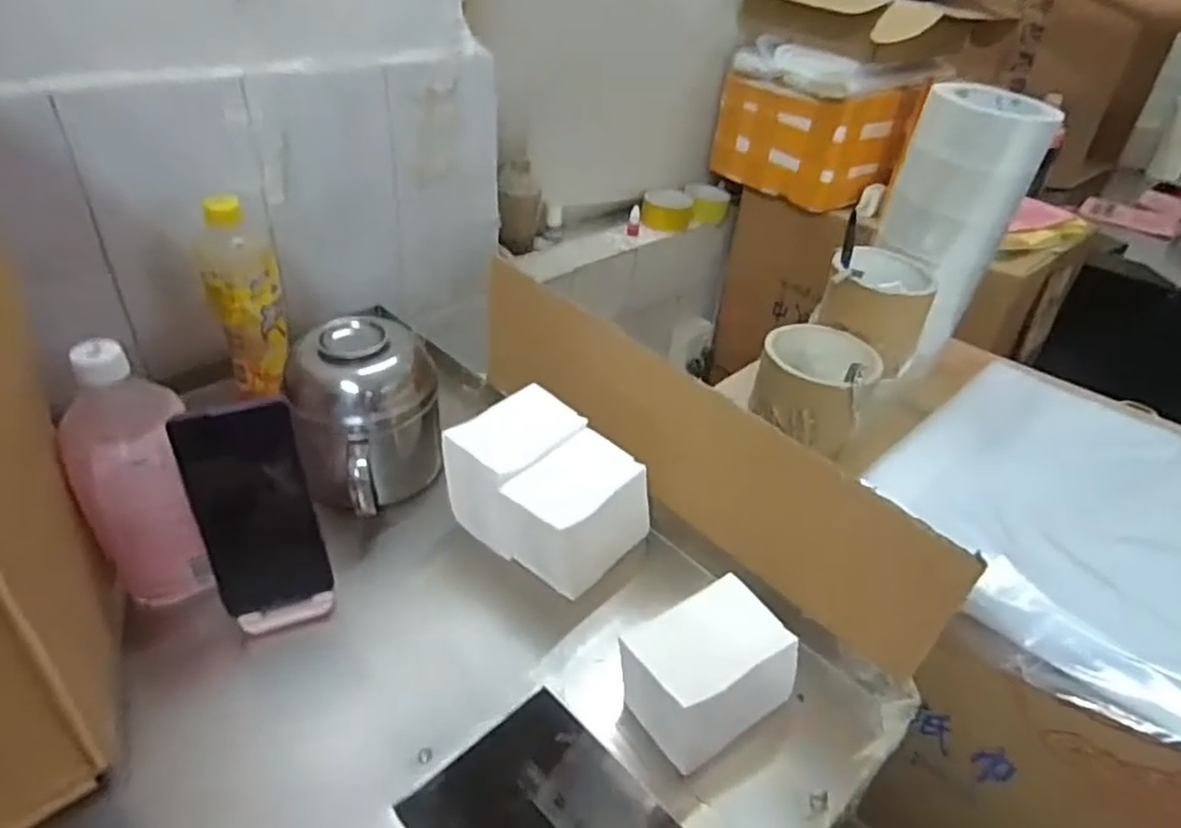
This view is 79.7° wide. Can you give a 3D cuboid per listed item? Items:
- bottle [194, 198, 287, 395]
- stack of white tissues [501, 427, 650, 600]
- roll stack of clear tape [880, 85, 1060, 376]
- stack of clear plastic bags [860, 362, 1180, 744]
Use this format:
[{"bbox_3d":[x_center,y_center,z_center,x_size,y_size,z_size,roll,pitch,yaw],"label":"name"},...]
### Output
[{"bbox_3d":[-0.330,-0.107,0.681,0.062,0.193,0.054,-11,39,-20],"label":"bottle"},{"bbox_3d":[-0.013,0.085,0.586,0.068,0.094,0.110,30,43,30],"label":"stack of white tissues"},{"bbox_3d":[0.365,-0.184,0.729,0.117,0.265,0.093,2,36,-4],"label":"roll stack of clear tape"},{"bbox_3d":[0.472,0.090,0.590,0.372,0.066,0.385,-26,46,-35],"label":"stack of clear plastic bags"}]

